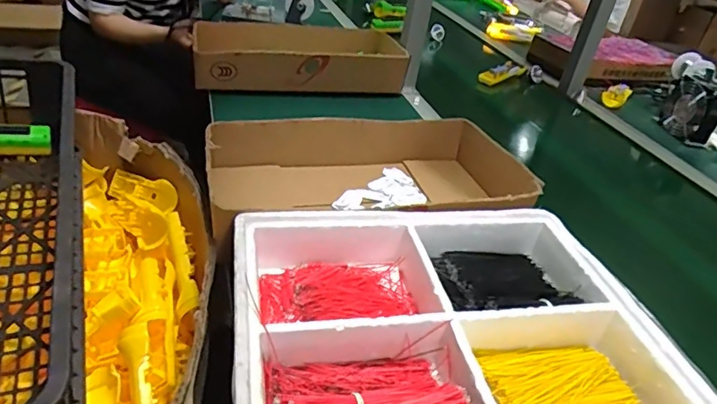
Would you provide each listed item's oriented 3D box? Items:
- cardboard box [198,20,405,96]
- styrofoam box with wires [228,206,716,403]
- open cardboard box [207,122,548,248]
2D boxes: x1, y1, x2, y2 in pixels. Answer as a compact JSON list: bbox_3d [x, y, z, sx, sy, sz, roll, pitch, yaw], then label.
[{"bbox_3d":[-0.114,-0.298,1.047,0.415,0.088,0.212,0,35,-15],"label":"cardboard box"},{"bbox_3d":[0.079,0.127,0.480,0.371,0.085,0.318,-3,36,-12],"label":"styrofoam box with wires"},{"bbox_3d":[0.009,-0.028,0.721,0.425,0.093,0.249,1,34,-13],"label":"open cardboard box"}]

